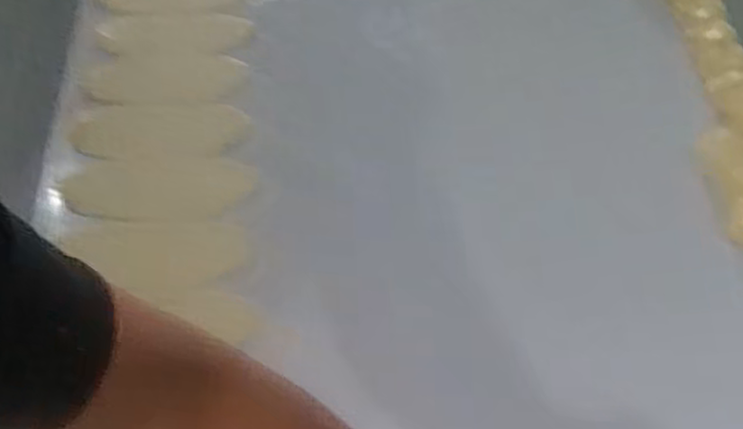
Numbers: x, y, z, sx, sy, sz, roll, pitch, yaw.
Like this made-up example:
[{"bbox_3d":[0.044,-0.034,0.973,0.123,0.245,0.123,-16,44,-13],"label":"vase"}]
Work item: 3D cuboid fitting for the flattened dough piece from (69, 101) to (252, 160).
[{"bbox_3d":[-0.227,-0.091,0.785,0.182,0.004,0.081,-3,55,0],"label":"flattened dough piece"}]

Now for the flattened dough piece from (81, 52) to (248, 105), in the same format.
[{"bbox_3d":[-0.237,-0.158,0.837,0.177,0.008,0.084,-4,55,-1],"label":"flattened dough piece"}]

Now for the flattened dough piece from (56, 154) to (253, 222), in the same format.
[{"bbox_3d":[-0.216,-0.027,0.743,0.187,0.008,0.077,-1,55,1],"label":"flattened dough piece"}]

